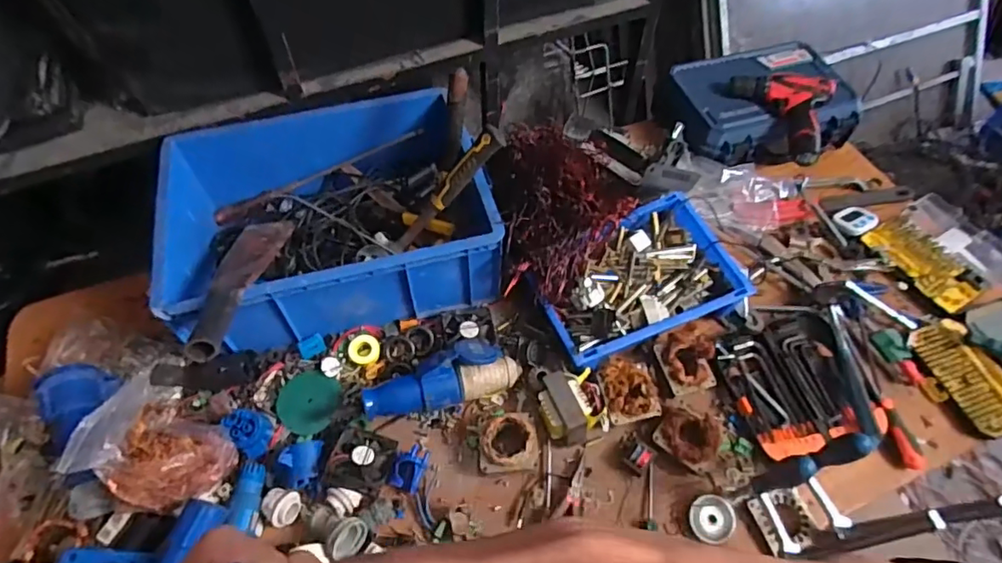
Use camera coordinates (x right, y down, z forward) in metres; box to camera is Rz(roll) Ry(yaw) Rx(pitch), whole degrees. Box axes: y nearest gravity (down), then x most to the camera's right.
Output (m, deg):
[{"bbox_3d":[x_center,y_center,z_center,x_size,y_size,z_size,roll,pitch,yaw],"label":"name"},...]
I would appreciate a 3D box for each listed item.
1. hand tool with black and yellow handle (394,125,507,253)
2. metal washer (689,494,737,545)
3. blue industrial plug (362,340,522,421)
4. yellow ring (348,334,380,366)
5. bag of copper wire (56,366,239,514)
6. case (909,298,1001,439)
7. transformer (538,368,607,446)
[{"bbox_3d":[-0.090,-0.136,0.876,0.036,0.266,0.030,13,43,-44],"label":"hand tool with black and yellow handle"},{"bbox_3d":[0.291,0.324,0.759,0.061,0.018,0.059,3,55,1],"label":"metal washer"},{"bbox_3d":[-0.086,0.146,0.828,0.233,0.065,0.079,-16,57,-12],"label":"blue industrial plug"},{"bbox_3d":[-0.215,0.109,0.879,0.048,0.016,0.048,3,77,-11],"label":"yellow ring"},{"bbox_3d":[-0.429,0.205,0.690,0.146,0.160,0.132,25,59,15],"label":"bag of copper wire"},{"bbox_3d":[0.801,0.133,0.896,0.271,0.033,0.189,-15,57,-11],"label":"case"},{"bbox_3d":[0.104,0.181,0.811,0.086,0.075,0.095,-17,57,-12],"label":"transformer"}]

